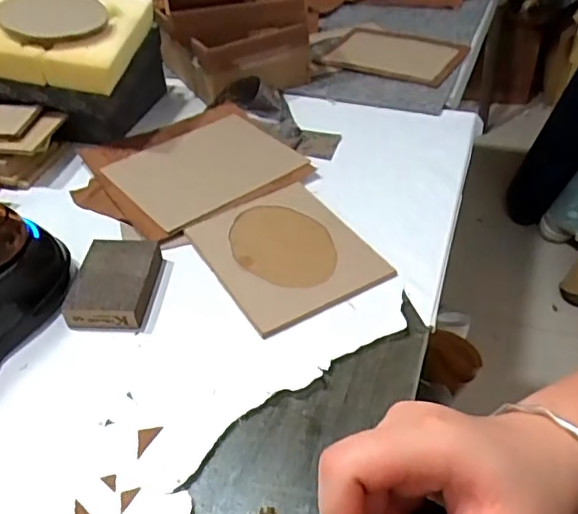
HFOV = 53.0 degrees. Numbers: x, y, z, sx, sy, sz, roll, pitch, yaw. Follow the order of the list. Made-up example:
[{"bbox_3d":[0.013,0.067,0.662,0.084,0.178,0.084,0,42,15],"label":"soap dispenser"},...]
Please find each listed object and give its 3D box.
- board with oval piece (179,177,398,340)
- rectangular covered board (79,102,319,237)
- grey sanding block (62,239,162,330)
[{"bbox_3d":[-0.005,-0.010,0.588,0.147,0.008,0.182,-22,46,-21],"label":"board with oval piece"},{"bbox_3d":[-0.114,-0.123,0.725,0.229,0.012,0.214,-27,48,-25],"label":"rectangular covered board"},{"bbox_3d":[-0.166,0.023,0.558,0.073,0.029,0.099,2,42,4],"label":"grey sanding block"}]

